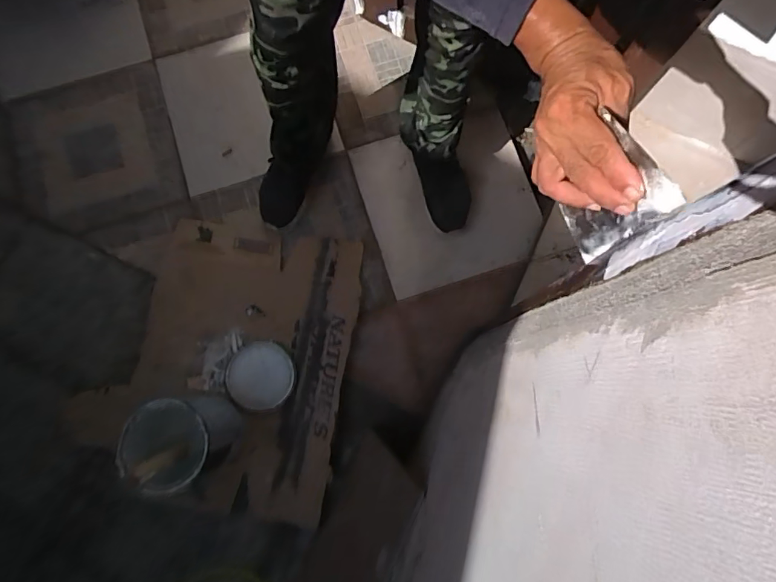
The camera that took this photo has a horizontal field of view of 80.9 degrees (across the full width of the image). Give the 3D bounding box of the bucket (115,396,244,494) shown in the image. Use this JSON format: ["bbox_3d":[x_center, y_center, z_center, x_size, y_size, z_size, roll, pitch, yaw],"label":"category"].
[{"bbox_3d":[-0.397,0.292,0.893,0.154,0.193,0.154,0,79,1],"label":"bucket"}]

